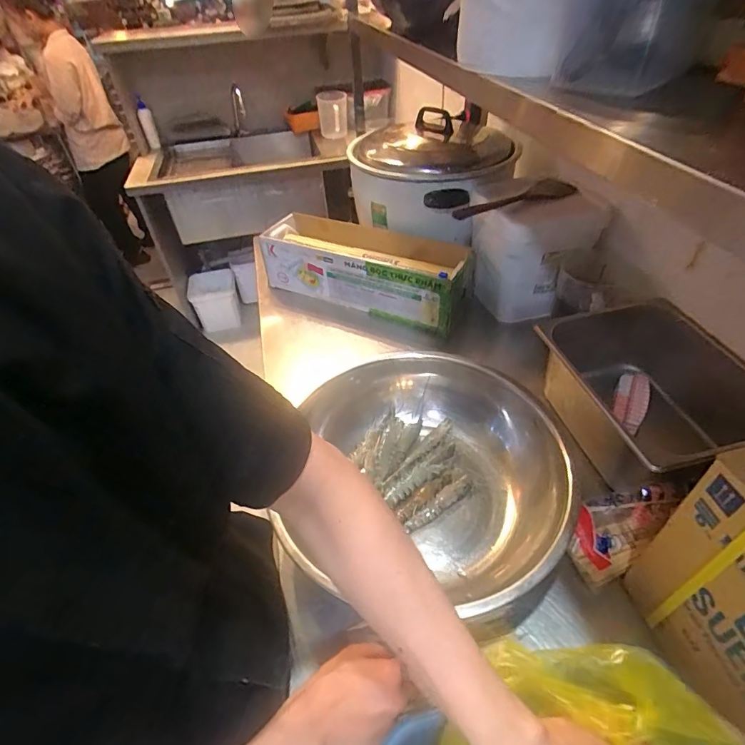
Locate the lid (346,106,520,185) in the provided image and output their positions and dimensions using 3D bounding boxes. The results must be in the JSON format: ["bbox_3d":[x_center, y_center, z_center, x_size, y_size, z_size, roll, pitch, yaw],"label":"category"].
[{"bbox_3d":[0.140,-0.573,1.104,0.422,0.105,0.342,10,45,15],"label":"lid"}]

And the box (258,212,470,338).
[{"bbox_3d":[-0.019,-0.253,1.105,0.512,0.152,0.190,20,48,24],"label":"box"}]

